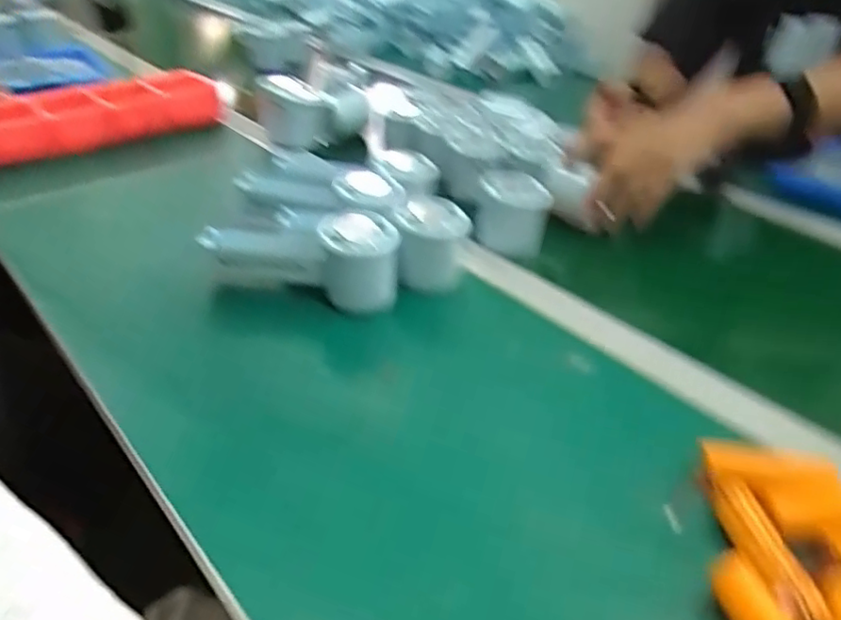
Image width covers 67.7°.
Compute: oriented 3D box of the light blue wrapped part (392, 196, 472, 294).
[{"bbox_3d":[0.008,-0.055,0.516,0.057,0.055,0.062,10,38,7],"label":"light blue wrapped part"}]

